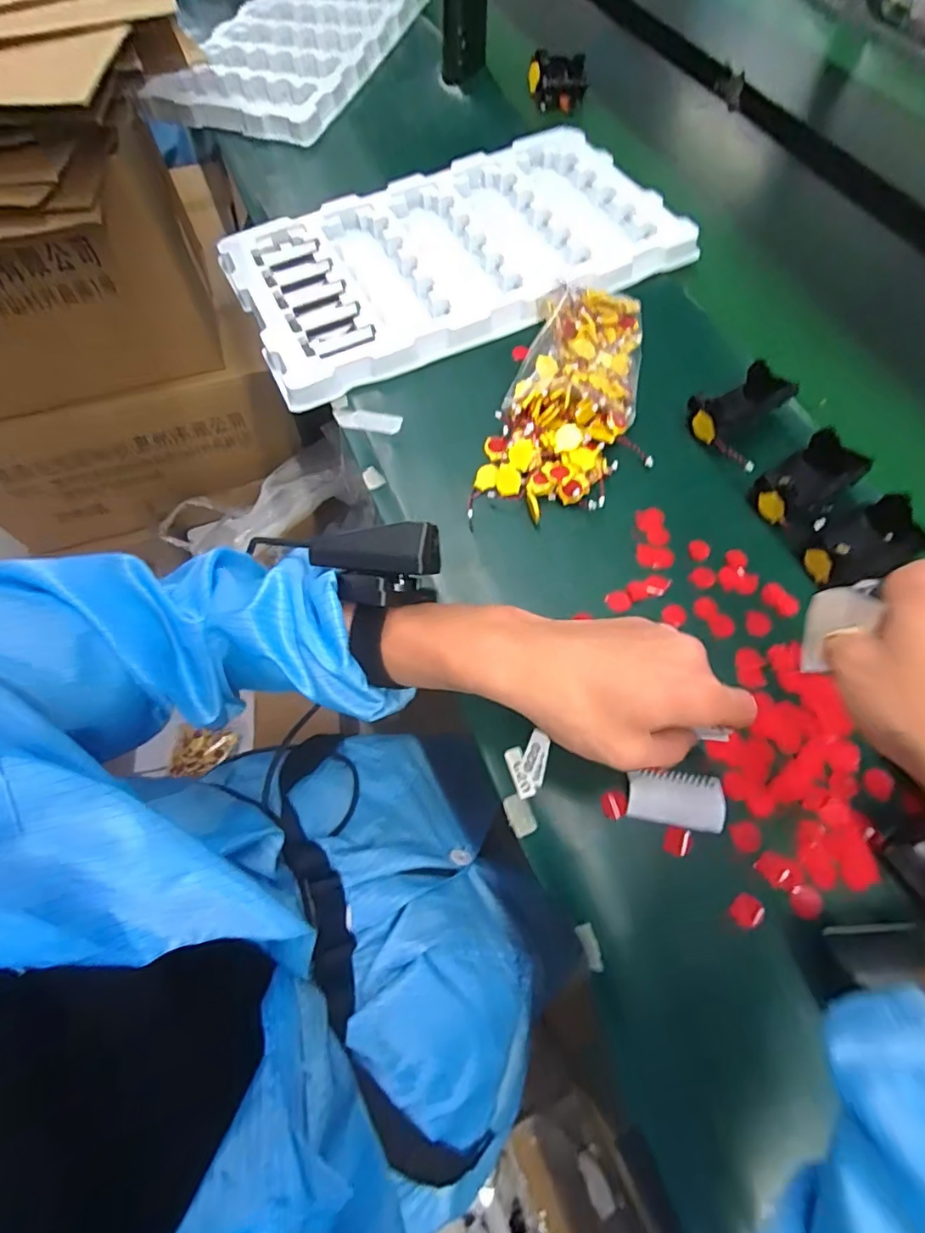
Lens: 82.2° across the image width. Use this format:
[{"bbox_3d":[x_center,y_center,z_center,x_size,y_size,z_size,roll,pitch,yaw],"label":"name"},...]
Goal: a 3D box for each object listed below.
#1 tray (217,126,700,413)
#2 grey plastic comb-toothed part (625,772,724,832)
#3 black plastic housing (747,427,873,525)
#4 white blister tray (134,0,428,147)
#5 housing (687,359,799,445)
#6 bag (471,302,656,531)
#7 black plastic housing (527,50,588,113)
[{"bbox_3d":[-0.010,-0.374,0.543,0.431,0.037,0.253,-24,67,-10],"label":"tray"},{"bbox_3d":[0.130,0.112,0.324,0.056,0.005,0.031,6,65,3],"label":"grey plastic comb-toothed part"},{"bbox_3d":[0.260,-0.103,0.400,0.076,0.039,0.049,-34,69,-13],"label":"black plastic housing"},{"bbox_3d":[-0.230,-0.796,0.741,0.257,0.039,0.403,19,67,9],"label":"white blister tray"},{"bbox_3d":[0.225,-0.170,0.428,0.074,0.044,0.050,-30,68,-12],"label":"housing"},{"bbox_3d":[0.090,-0.184,0.446,0.109,0.033,0.226,13,66,6],"label":"bag"},{"bbox_3d":[0.122,-0.690,0.681,0.073,0.041,0.053,6,65,3],"label":"black plastic housing"}]

